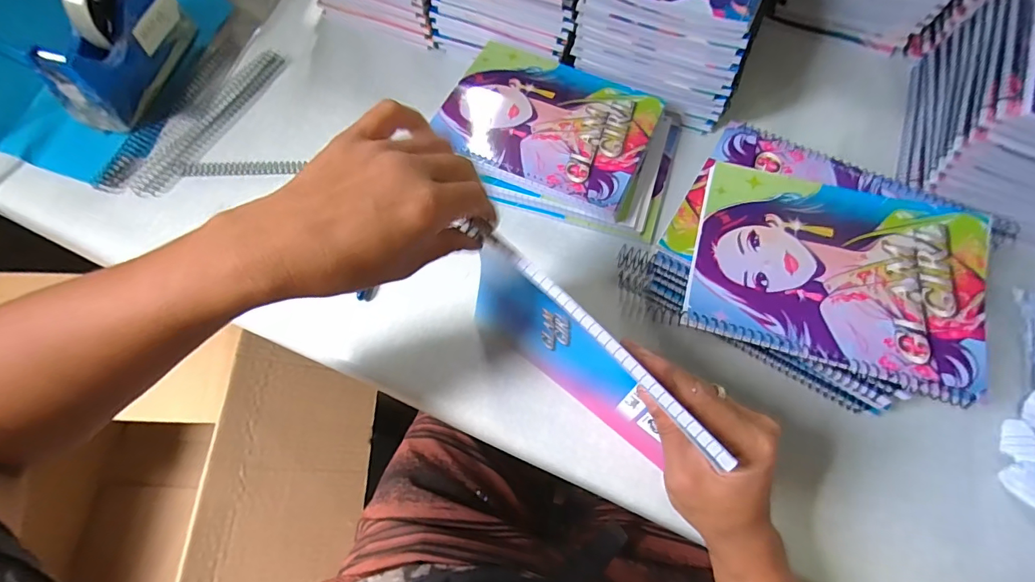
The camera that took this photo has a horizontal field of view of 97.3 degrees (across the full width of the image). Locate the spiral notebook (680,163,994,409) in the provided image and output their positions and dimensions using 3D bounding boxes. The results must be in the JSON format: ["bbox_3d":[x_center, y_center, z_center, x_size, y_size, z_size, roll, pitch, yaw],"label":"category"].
[{"bbox_3d":[0.234,-0.018,0.335,0.195,0.013,0.154,17,70,8],"label":"spiral notebook"}]

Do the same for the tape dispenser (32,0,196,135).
[{"bbox_3d":[-0.414,-0.260,0.466,0.046,0.107,0.163,12,69,6],"label":"tape dispenser"}]

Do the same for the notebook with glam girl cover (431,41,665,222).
[{"bbox_3d":[0.027,-0.163,0.437,0.196,0.011,0.151,22,71,10],"label":"notebook with glam girl cover"}]

